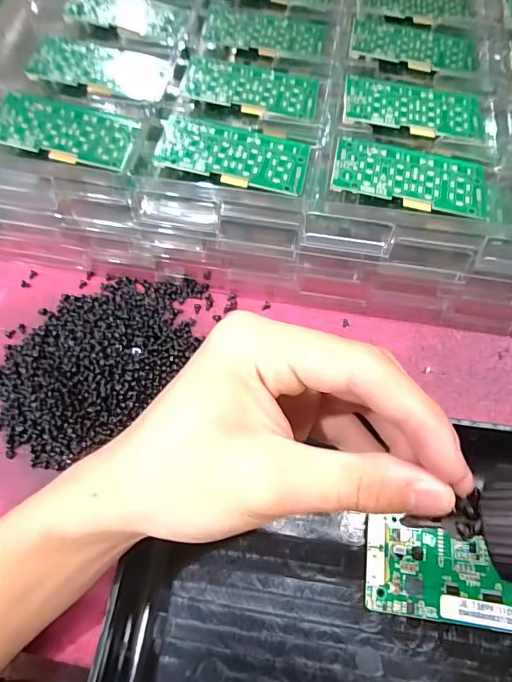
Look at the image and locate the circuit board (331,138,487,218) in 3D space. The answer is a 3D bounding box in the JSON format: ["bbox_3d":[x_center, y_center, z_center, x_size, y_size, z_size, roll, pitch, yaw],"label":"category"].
[{"bbox_3d":[0.096,-0.103,0.288,0.094,0.008,0.046,9,63,3],"label":"circuit board"}]

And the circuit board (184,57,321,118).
[{"bbox_3d":[-0.004,-0.178,0.329,0.094,0.004,0.049,11,62,1],"label":"circuit board"}]

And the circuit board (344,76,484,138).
[{"bbox_3d":[0.108,-0.161,0.317,0.095,0.006,0.049,5,63,2],"label":"circuit board"}]

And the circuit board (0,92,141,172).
[{"bbox_3d":[-0.124,-0.137,0.301,0.088,0.004,0.047,12,63,-3],"label":"circuit board"}]

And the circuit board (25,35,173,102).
[{"bbox_3d":[-0.108,-0.195,0.329,0.096,0.006,0.048,11,64,4],"label":"circuit board"}]

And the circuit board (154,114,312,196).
[{"bbox_3d":[-0.015,-0.121,0.295,0.096,0.005,0.048,12,64,5],"label":"circuit board"}]

